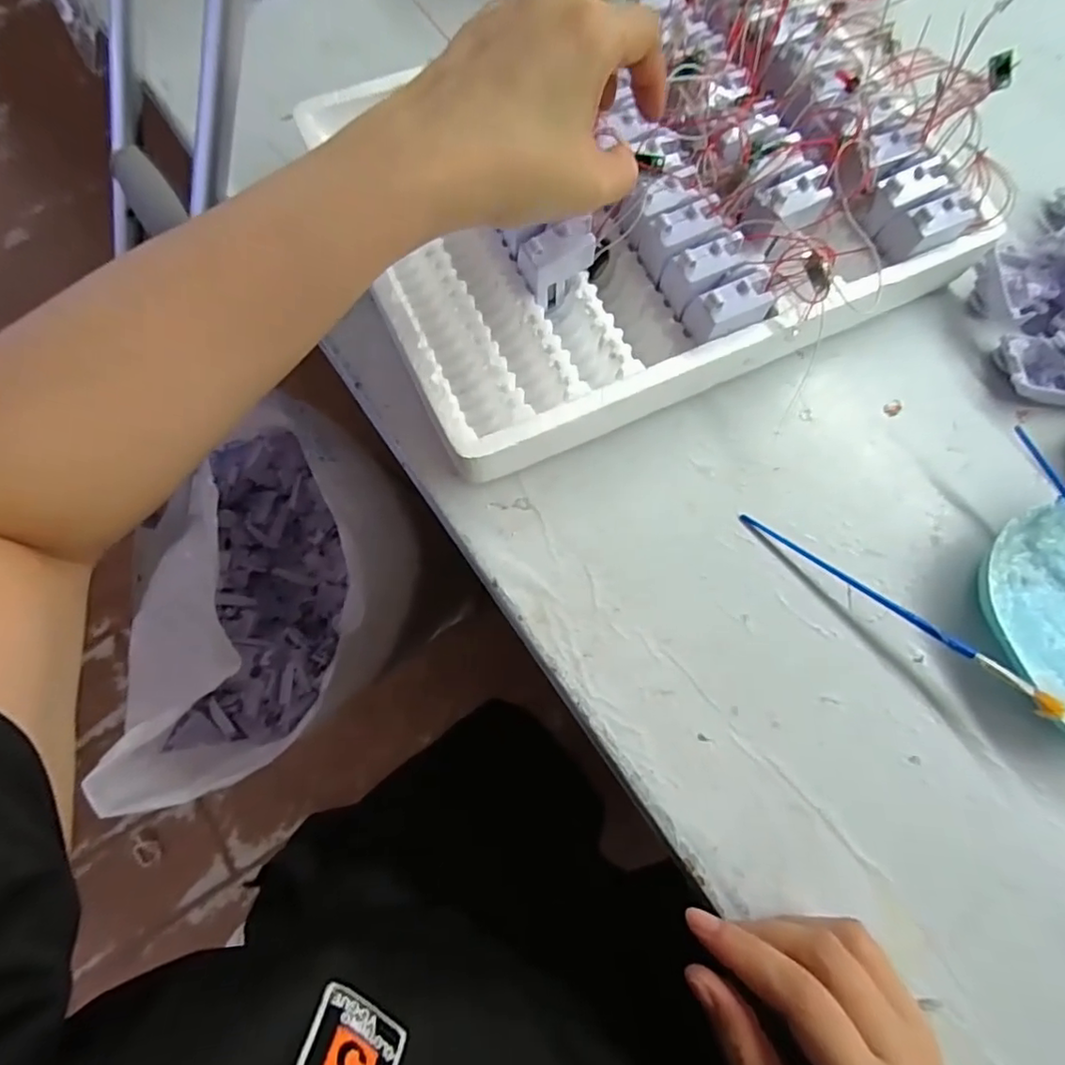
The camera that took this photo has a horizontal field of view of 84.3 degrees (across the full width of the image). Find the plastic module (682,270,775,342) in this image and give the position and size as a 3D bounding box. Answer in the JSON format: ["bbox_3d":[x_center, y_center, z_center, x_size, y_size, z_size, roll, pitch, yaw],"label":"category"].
[{"bbox_3d":[0.102,-0.117,0.308,0.040,0.030,0.022,-23,76,-9],"label":"plastic module"}]

